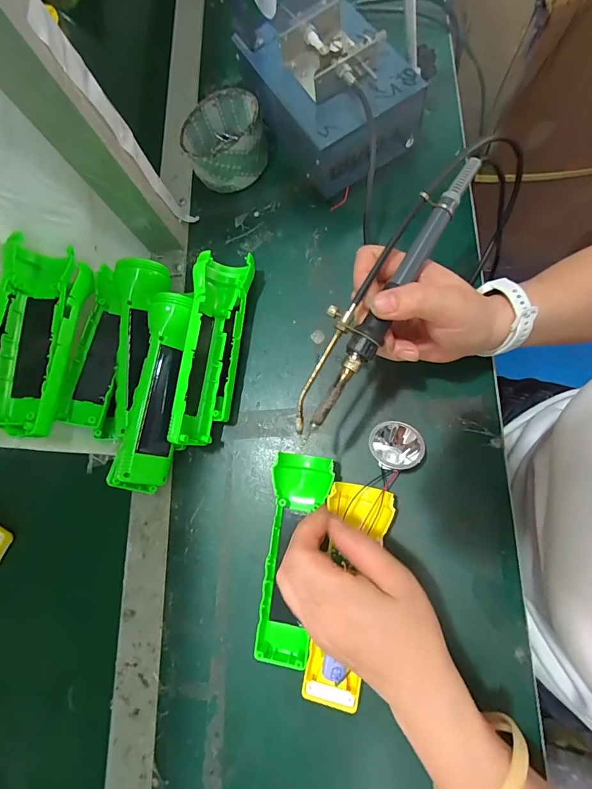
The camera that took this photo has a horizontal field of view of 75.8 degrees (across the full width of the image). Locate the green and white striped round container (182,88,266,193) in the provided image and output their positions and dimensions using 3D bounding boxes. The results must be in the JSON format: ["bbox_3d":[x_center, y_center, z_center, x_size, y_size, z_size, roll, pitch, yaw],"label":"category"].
[{"bbox_3d":[-0.075,-0.270,0.410,0.084,0.051,0.079,0,78,1],"label":"green and white striped round container"}]

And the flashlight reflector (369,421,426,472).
[{"bbox_3d":[0.086,0.042,0.323,0.037,0.031,0.041,-31,80,-5],"label":"flashlight reflector"}]

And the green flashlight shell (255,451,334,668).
[{"bbox_3d":[-0.004,0.135,0.326,0.049,0.026,0.163,9,79,3],"label":"green flashlight shell"}]

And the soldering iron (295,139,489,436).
[{"bbox_3d":[0.055,-0.071,0.253,0.036,0.015,0.207,31,90,7],"label":"soldering iron"}]

